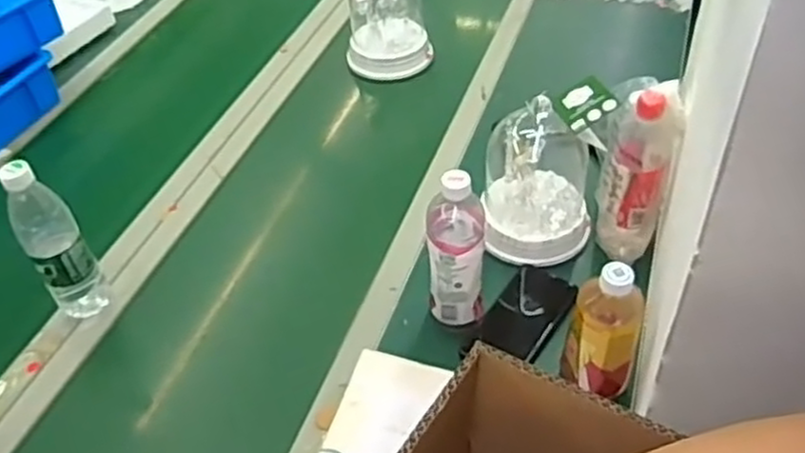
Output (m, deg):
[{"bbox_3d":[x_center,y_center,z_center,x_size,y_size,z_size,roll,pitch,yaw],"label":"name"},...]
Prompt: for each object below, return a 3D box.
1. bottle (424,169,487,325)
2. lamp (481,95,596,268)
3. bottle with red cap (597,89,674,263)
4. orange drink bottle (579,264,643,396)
[{"bbox_3d":[0.062,0.022,0.841,0.063,0.198,0.069,1,45,6],"label":"bottle"},{"bbox_3d":[0.175,-0.061,0.940,0.138,0.178,0.134,3,45,8],"label":"lamp"},{"bbox_3d":[0.284,-0.056,0.908,0.079,0.215,0.073,10,46,15],"label":"bottle with red cap"},{"bbox_3d":[0.212,0.114,0.767,0.065,0.179,0.061,-3,44,2],"label":"orange drink bottle"}]

